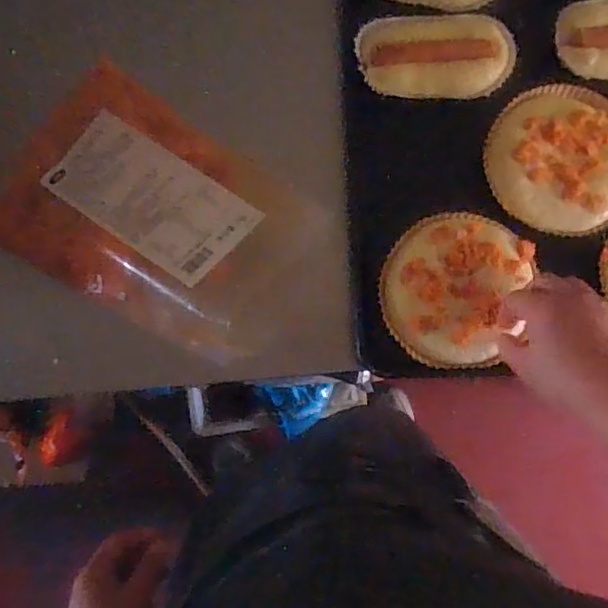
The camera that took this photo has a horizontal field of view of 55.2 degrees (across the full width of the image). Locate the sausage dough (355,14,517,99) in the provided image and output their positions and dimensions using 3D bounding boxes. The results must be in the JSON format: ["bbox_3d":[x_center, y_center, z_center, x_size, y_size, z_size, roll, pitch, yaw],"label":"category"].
[{"bbox_3d":[0.134,-0.251,0.587,0.155,0.027,0.078,1,84,1],"label":"sausage dough"}]

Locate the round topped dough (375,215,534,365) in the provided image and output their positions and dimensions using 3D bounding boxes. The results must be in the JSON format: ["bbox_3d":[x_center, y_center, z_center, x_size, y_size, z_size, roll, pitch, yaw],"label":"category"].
[{"bbox_3d":[0.146,-0.014,0.560,0.136,0.020,0.144,0,84,1],"label":"round topped dough"}]

